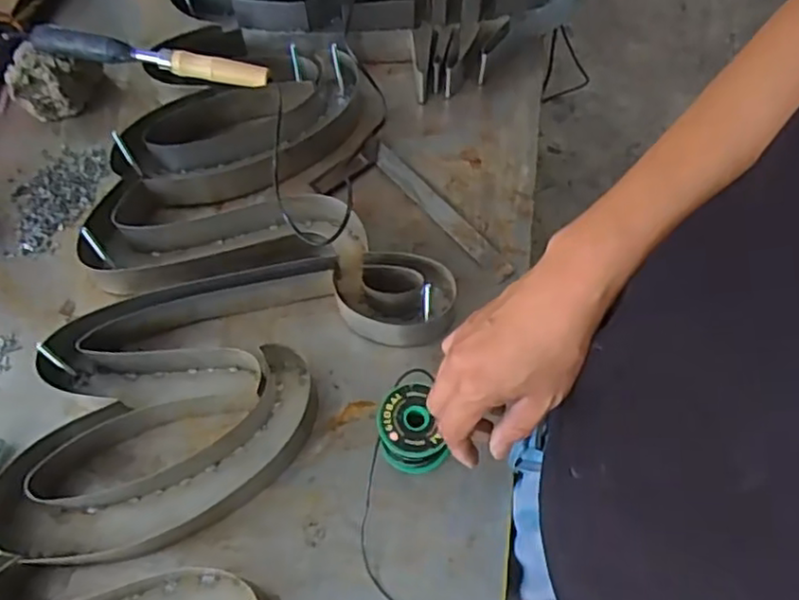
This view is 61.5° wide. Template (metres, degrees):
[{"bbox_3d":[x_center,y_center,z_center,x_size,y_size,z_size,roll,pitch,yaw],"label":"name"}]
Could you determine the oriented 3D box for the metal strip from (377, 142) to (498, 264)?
[{"bbox_3d":[0.041,-0.119,0.815,0.029,0.008,0.202,-37,69,-17],"label":"metal strip"}]

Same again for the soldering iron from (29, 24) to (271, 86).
[{"bbox_3d":[-0.316,-0.305,0.846,0.297,0.040,0.030,9,64,5],"label":"soldering iron"}]

